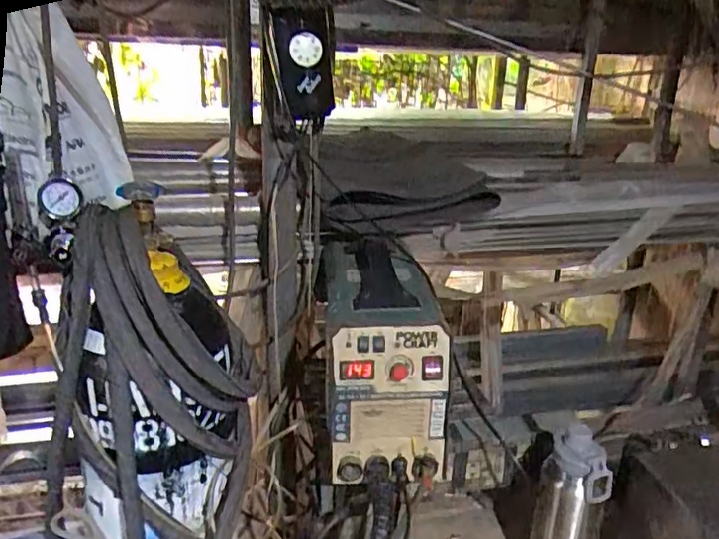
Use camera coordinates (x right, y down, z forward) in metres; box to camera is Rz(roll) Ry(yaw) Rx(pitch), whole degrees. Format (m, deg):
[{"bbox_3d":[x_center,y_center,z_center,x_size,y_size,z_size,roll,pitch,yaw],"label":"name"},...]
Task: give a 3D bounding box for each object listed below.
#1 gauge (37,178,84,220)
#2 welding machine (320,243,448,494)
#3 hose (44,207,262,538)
[{"bbox_3d":[-0.361,-0.086,0.721,0.048,0.047,0.022,-5,20,-22],"label":"gauge"},{"bbox_3d":[0.029,0.109,0.893,0.157,0.257,0.319,1,19,-3],"label":"welding machine"},{"bbox_3d":[-0.284,0.228,0.800,0.282,0.574,0.170,-3,19,-16],"label":"hose"}]

